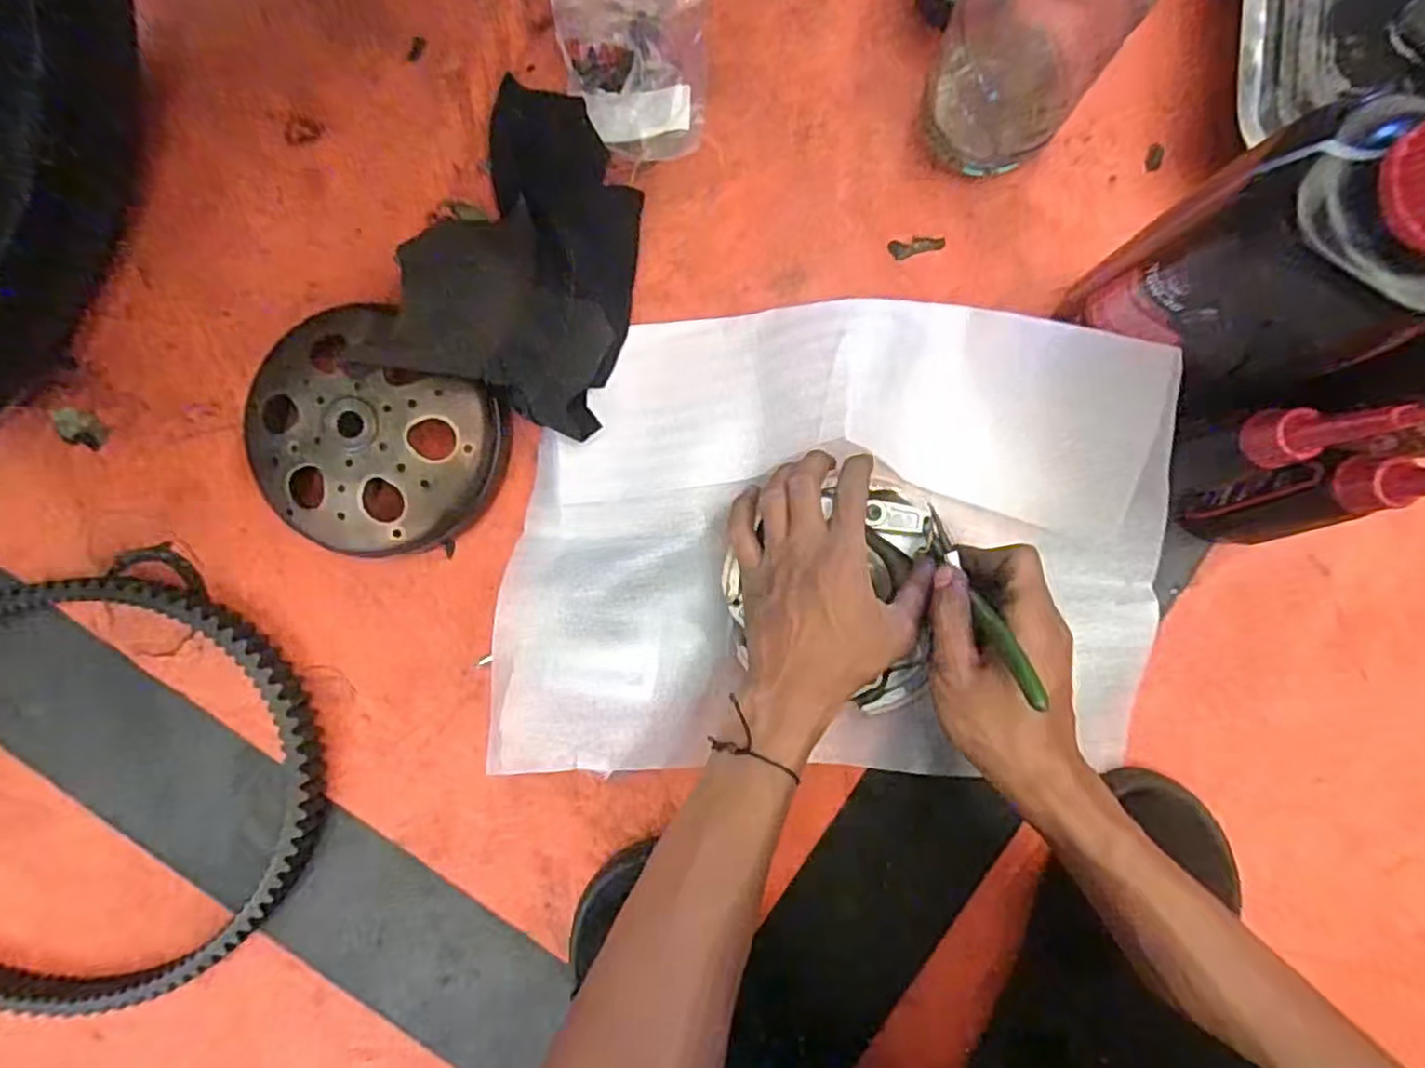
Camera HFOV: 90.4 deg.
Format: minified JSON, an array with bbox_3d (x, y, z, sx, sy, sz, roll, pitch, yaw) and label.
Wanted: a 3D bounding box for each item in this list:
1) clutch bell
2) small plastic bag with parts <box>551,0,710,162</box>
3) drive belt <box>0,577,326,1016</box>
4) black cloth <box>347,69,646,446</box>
[{"bbox_3d":[-0.209,-0.056,0.445,0.143,0.049,0.139,0,90,3],"label":"clutch bell"},{"bbox_3d":[-0.051,-0.303,0.449,0.095,0.024,0.136,-2,90,3],"label":"small plastic bag with parts"},{"bbox_3d":[-0.426,0.174,0.466,0.342,0.027,0.286,-12,89,3],"label":"drive belt"},{"bbox_3d":[-0.106,-0.170,0.429,0.120,0.071,0.196,17,91,3],"label":"black cloth"}]

